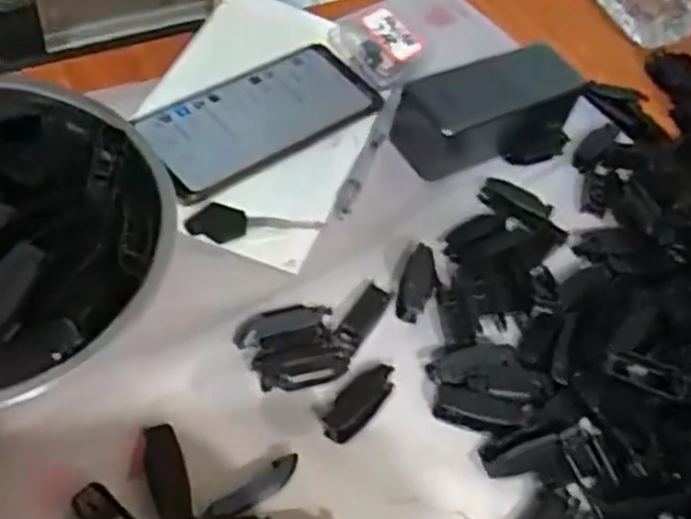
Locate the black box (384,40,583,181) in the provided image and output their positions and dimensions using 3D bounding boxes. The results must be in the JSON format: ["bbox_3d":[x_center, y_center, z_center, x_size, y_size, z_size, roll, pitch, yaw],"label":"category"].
[{"bbox_3d":[0.099,-0.102,0.504,0.129,0.054,0.058,-21,59,-23],"label":"black box"}]

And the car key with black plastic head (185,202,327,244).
[{"bbox_3d":[-0.055,-0.018,0.449,0.082,0.004,0.025,10,62,-10],"label":"car key with black plastic head"}]

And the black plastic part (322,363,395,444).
[{"bbox_3d":[0.007,0.075,0.388,0.019,0.012,0.048,36,56,18],"label":"black plastic part"}]

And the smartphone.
[{"bbox_3d":[-0.055,-0.098,0.495,0.162,0.005,0.073,-31,70,-25],"label":"smartphone"}]

